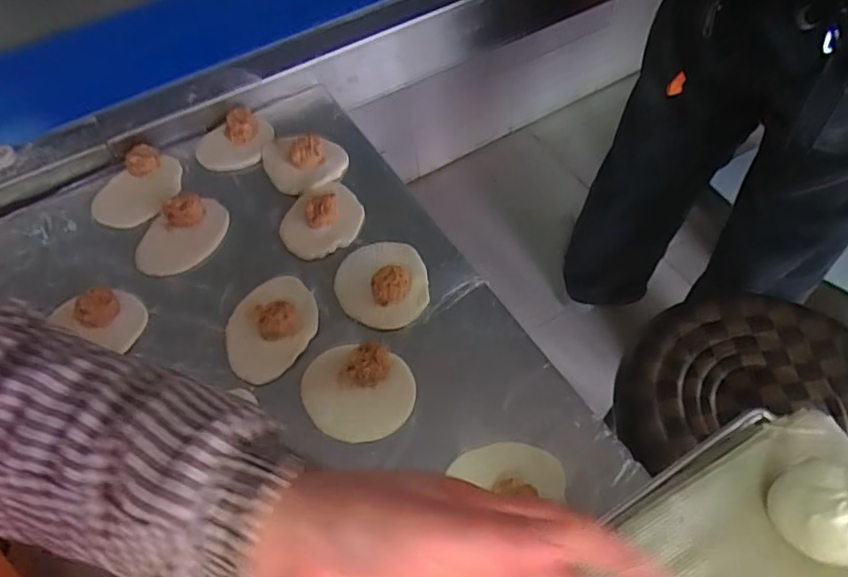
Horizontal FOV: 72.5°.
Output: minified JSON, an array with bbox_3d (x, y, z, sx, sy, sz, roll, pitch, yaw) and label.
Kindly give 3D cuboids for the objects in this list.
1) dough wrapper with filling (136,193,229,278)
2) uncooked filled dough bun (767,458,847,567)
[{"bbox_3d":[-0.280,-0.065,0.663,0.114,0.033,0.089,-33,60,-16],"label":"dough wrapper with filling"},{"bbox_3d":[0.213,0.120,0.307,0.047,0.046,0.049,-19,56,-8],"label":"uncooked filled dough bun"}]

